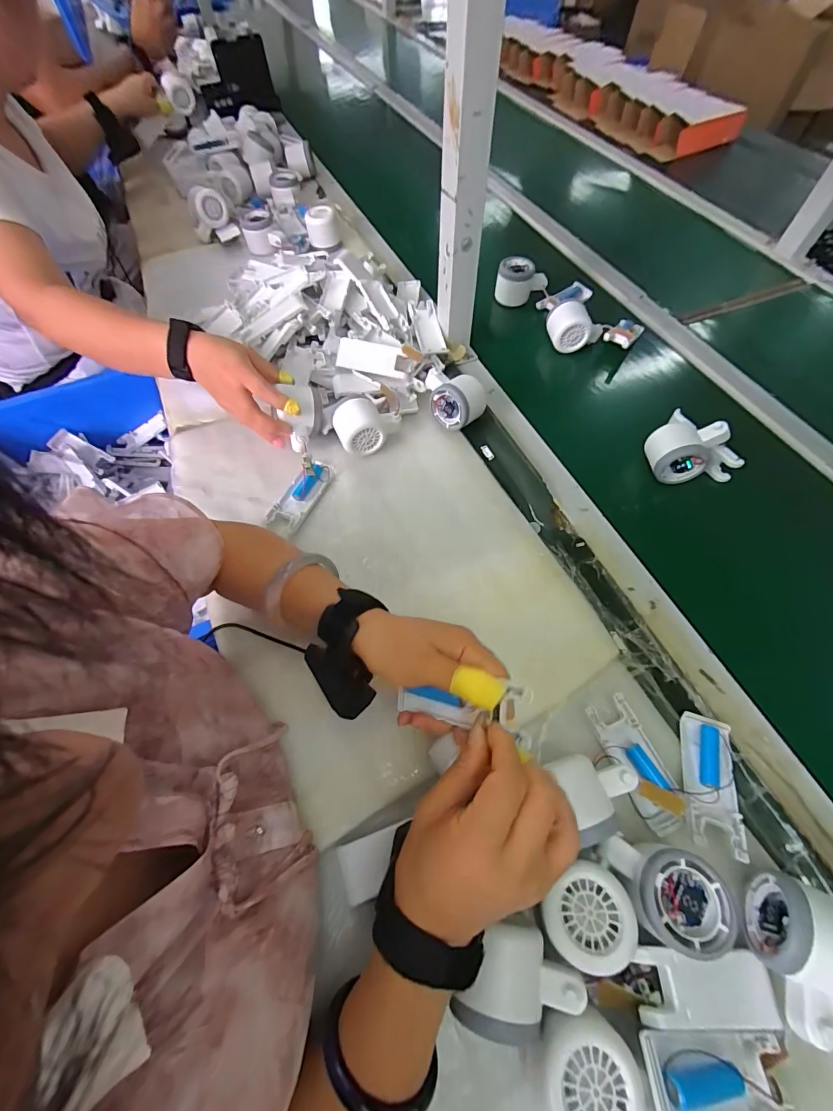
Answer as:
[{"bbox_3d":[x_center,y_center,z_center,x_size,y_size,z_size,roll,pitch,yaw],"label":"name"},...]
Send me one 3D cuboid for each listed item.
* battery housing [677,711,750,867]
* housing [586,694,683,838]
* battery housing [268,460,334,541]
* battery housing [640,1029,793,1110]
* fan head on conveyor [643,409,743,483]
[{"bbox_3d":[0.245,0.187,0.345,0.040,0.019,0.103,17,49,7],"label":"battery housing"},{"bbox_3d":[0.190,0.177,0.355,0.042,0.021,0.103,-19,64,-11],"label":"housing"},{"bbox_3d":[-0.137,-0.069,0.492,0.041,0.016,0.102,25,64,11],"label":"battery housing"},{"bbox_3d":[0.185,0.321,0.252,0.104,0.016,0.038,14,62,-11],"label":"battery housing"},{"bbox_3d":[0.339,-0.131,0.507,0.100,0.071,0.058,0,62,-2],"label":"fan head on conveyor"}]

